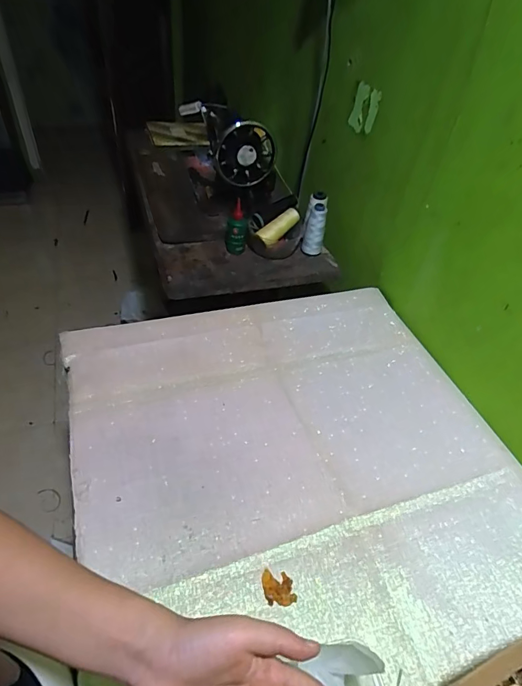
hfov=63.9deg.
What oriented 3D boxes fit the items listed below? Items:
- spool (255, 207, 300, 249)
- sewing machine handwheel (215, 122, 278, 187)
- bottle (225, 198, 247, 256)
[{"bbox_3d":[0.042,-0.257,0.924,0.113,0.034,0.034,-42,59,-14],"label":"spool"},{"bbox_3d":[-0.031,-0.413,0.919,0.127,0.138,0.033,-5,58,-21],"label":"sewing machine handwheel"},{"bbox_3d":[-0.053,-0.253,0.915,0.047,0.114,0.041,0,44,-6],"label":"bottle"}]

